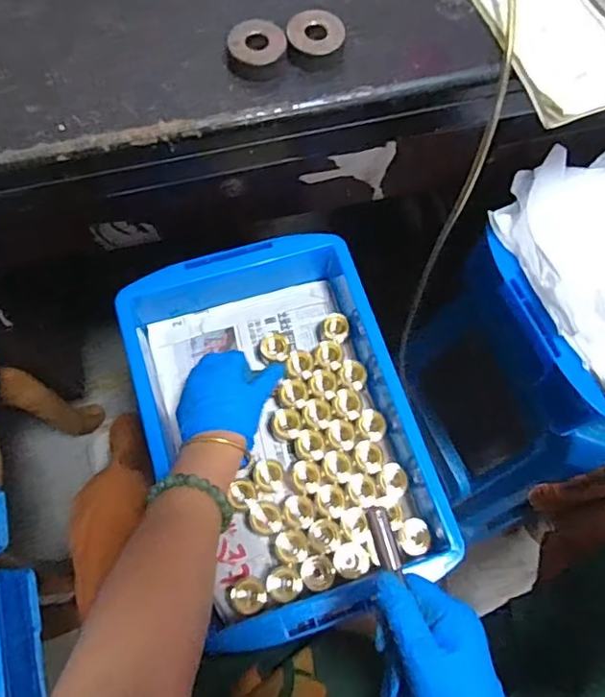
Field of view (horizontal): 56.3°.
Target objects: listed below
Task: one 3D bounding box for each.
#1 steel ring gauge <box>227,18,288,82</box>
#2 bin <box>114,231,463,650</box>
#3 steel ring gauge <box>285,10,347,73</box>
[{"bbox_3d":[-0.032,-0.209,0.393,0.040,0.018,0.040,-11,71,-6],"label":"steel ring gauge"},{"bbox_3d":[-0.025,0.069,0.556,0.235,0.079,0.353,-17,72,-8],"label":"bin"},{"bbox_3d":[0.010,-0.216,0.395,0.039,0.017,0.035,3,71,-1],"label":"steel ring gauge"}]

